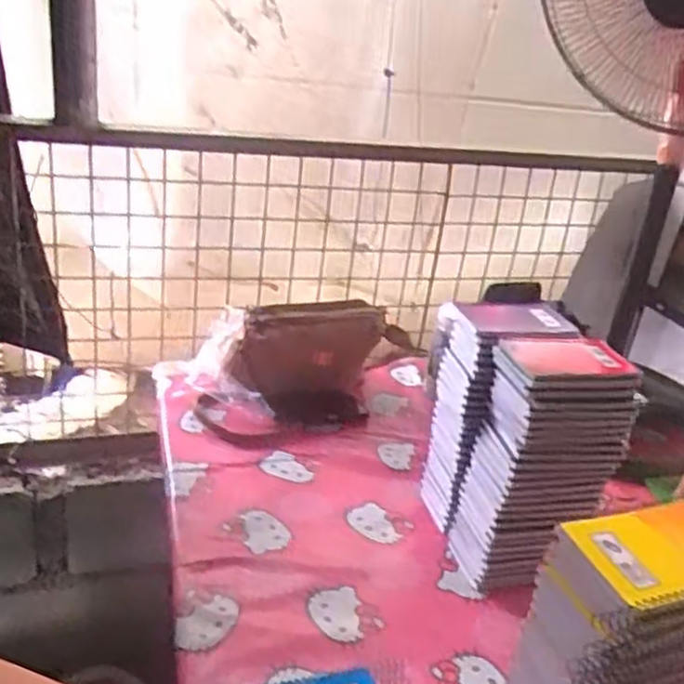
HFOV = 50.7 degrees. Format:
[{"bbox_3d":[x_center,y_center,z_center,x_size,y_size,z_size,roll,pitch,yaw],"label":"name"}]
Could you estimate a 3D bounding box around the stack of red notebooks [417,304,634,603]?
[{"bbox_3d":[0.211,0.120,0.886,0.150,0.283,0.199,-3,26,-18],"label":"stack of red notebooks"}]

